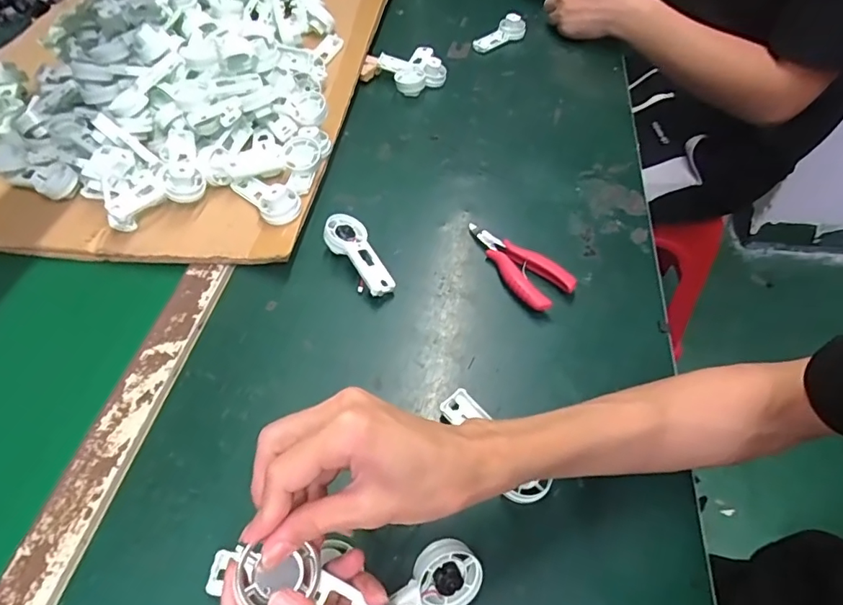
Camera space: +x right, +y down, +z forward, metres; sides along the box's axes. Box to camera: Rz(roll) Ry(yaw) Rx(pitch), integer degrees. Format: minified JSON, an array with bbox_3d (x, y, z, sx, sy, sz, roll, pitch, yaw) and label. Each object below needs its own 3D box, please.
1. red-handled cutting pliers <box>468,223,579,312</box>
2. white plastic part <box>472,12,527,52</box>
[{"bbox_3d":[0.085,-0.038,0.479,0.048,0.017,0.118,-37,59,-25],"label":"red-handled cutting pliers"},{"bbox_3d":[0.123,-0.419,0.780,0.100,0.028,0.033,-37,59,-25],"label":"white plastic part"}]

